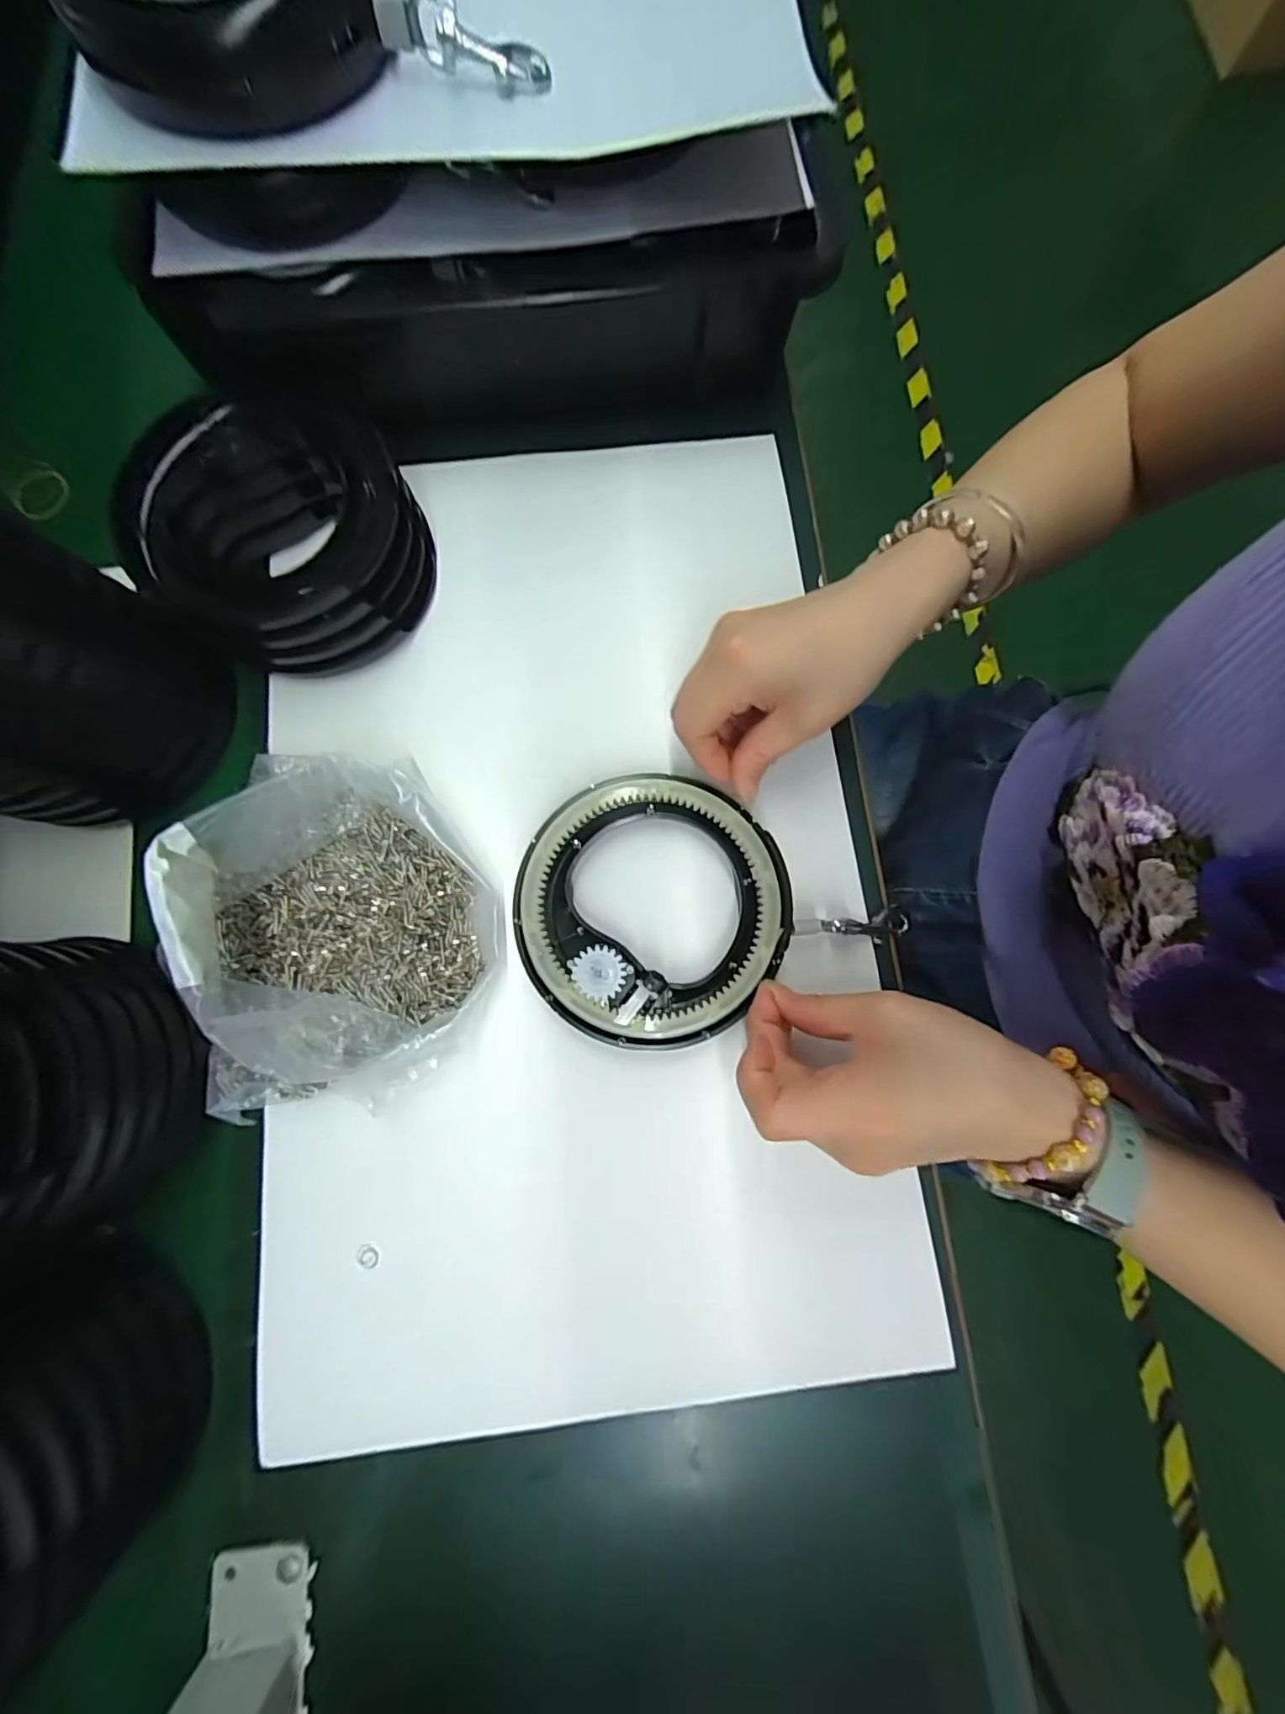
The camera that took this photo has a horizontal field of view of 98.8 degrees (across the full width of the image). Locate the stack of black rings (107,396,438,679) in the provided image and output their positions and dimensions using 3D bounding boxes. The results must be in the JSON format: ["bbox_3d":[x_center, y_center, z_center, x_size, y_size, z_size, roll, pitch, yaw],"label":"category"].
[{"bbox_3d":[-0.184,-0.161,0.284,0.125,0.076,0.122,4,80,2],"label":"stack of black rings"}]

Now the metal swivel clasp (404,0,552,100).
[{"bbox_3d":[-0.070,-0.349,0.239,0.058,0.021,0.015,0,77,-20],"label":"metal swivel clasp"}]

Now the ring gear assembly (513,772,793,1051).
[{"bbox_3d":[0.003,0.024,0.269,0.127,0.016,0.130,0,78,0],"label":"ring gear assembly"}]

